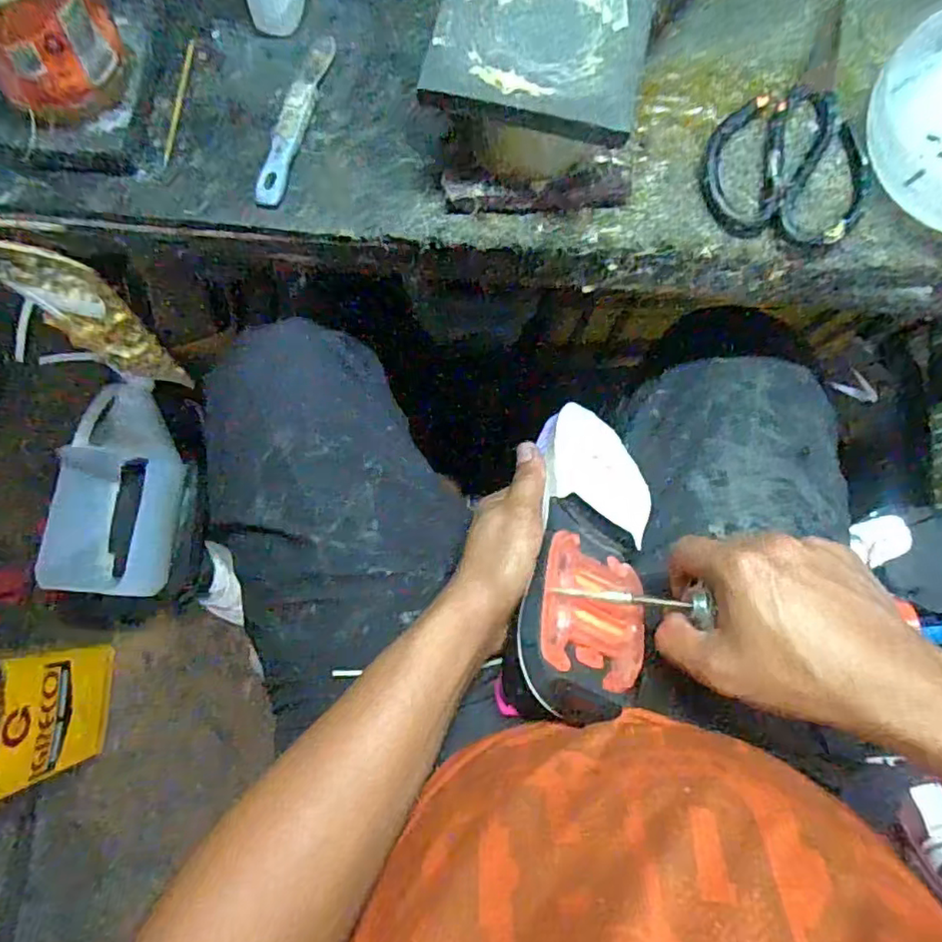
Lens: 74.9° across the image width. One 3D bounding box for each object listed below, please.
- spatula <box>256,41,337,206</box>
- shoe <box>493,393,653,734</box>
[{"bbox_3d":[-0.116,-0.233,0.404,0.019,0.008,0.131,14,79,3],"label":"spatula"},{"bbox_3d":[0.079,0.048,0.412,0.083,0.071,0.240,13,54,3],"label":"shoe"}]

